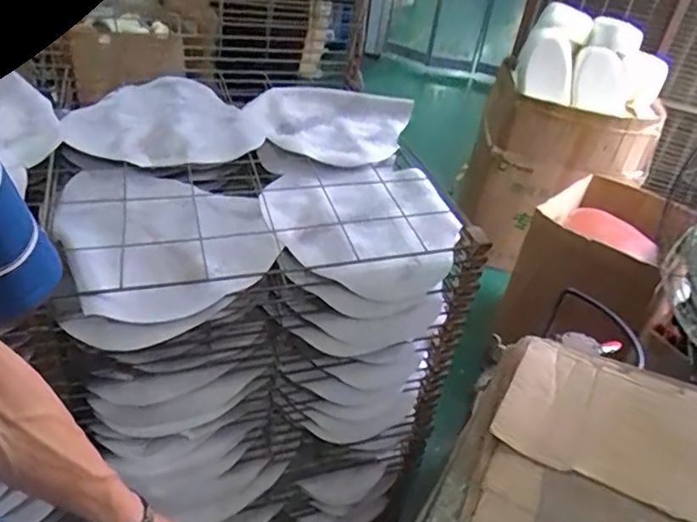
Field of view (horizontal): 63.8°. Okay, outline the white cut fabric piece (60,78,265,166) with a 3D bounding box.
[{"bbox_3d":[-0.349,-0.258,1.024,0.310,0.032,0.323,-15,43,-29],"label":"white cut fabric piece"}]

